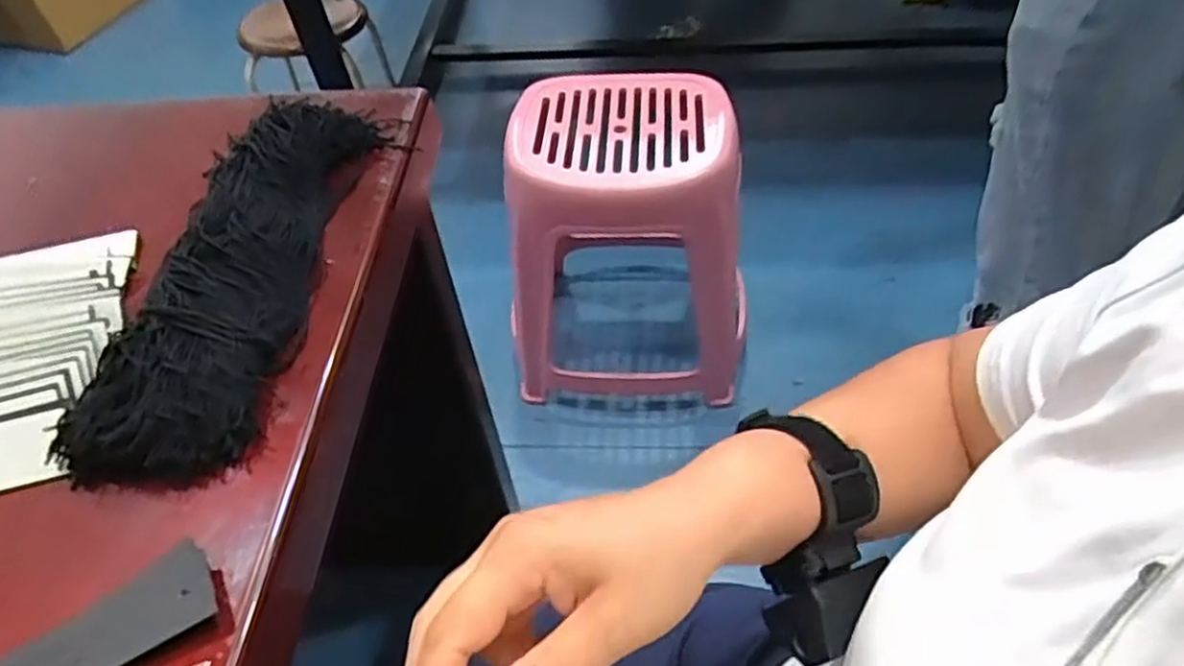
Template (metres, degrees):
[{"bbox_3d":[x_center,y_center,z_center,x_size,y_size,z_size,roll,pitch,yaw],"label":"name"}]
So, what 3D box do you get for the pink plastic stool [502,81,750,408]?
[{"bbox_3d":[0.056,-0.140,1.181,0.349,0.428,0.302,-1,50,4],"label":"pink plastic stool"}]

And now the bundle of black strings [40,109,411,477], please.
[{"bbox_3d":[-0.201,-0.048,0.438,0.093,0.025,0.287,3,50,7],"label":"bundle of black strings"}]

